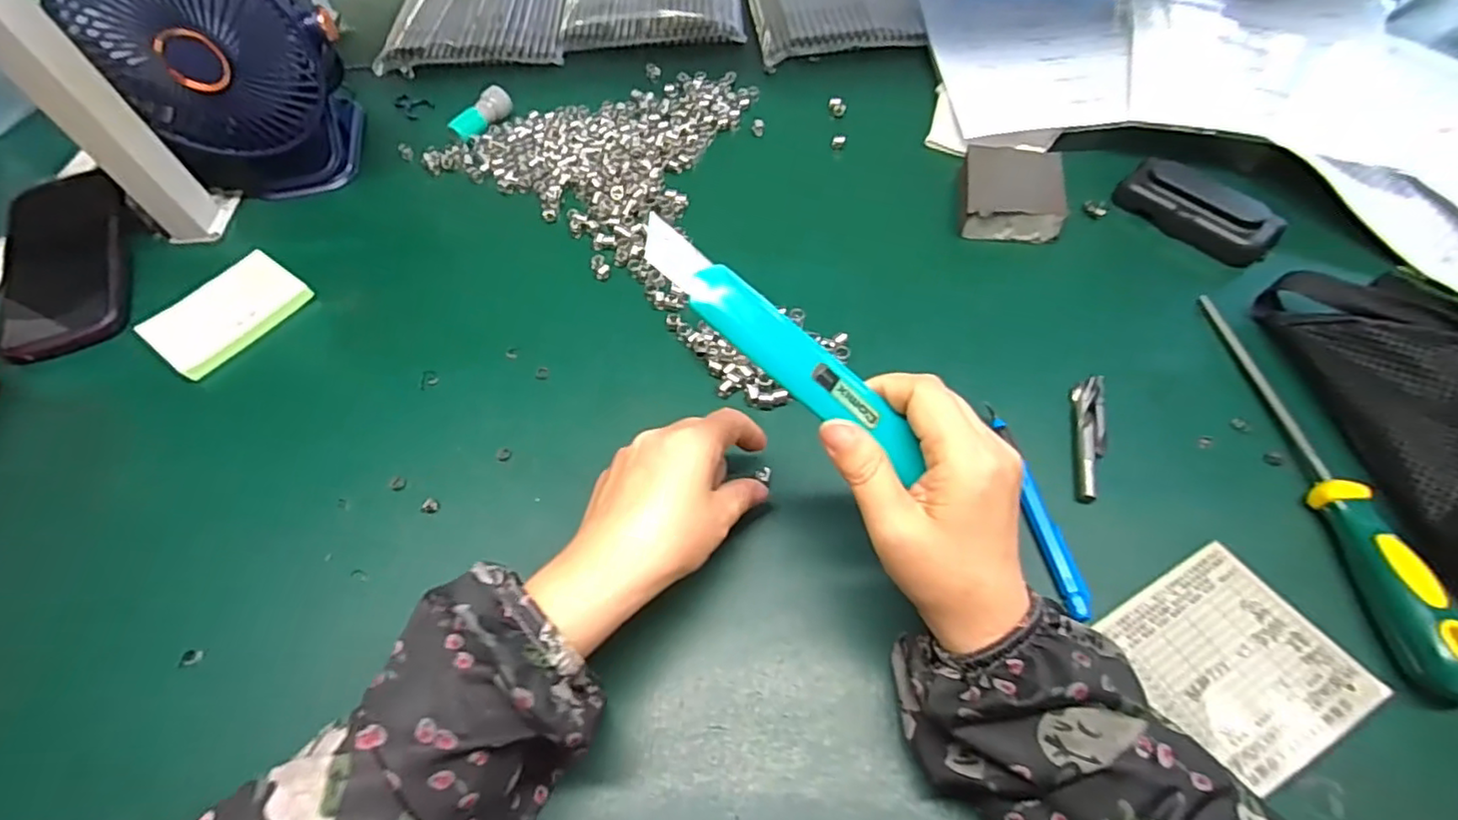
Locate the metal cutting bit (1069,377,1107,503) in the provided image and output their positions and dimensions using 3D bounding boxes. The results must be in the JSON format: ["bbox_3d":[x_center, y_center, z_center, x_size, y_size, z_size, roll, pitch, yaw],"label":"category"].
[{"bbox_3d":[0.211,0.015,0.372,0.018,0.009,0.084,11,59,10],"label":"metal cutting bit"}]

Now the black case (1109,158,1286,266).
[{"bbox_3d":[0.334,-0.144,0.454,0.038,0.027,0.104,-40,64,-20],"label":"black case"}]

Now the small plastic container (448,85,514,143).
[{"bbox_3d":[-0.216,-0.261,0.563,0.023,0.017,0.062,29,63,20],"label":"small plastic container"}]

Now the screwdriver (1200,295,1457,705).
[{"bbox_3d":[0.329,0.024,0.343,0.037,0.029,0.238,-1,58,2],"label":"screwdriver"}]

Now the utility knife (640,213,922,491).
[{"bbox_3d":[0.024,-0.025,0.261,0.142,0.007,0.028,39,64,-8],"label":"utility knife"}]

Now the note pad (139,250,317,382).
[{"bbox_3d":[-0.354,-0.069,0.452,0.061,0.017,0.094,31,64,21],"label":"note pad"}]

